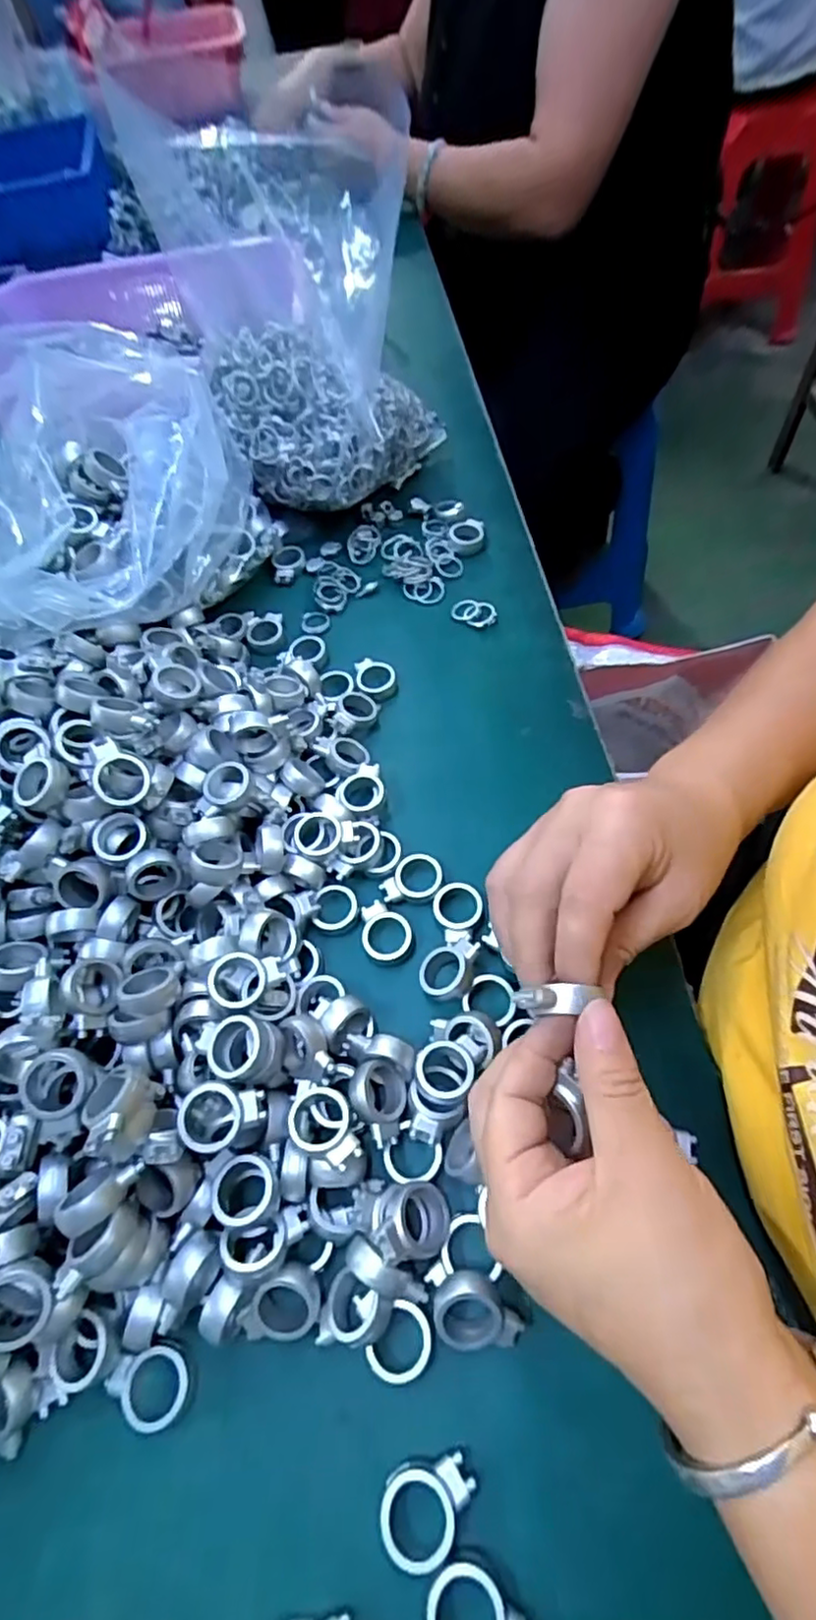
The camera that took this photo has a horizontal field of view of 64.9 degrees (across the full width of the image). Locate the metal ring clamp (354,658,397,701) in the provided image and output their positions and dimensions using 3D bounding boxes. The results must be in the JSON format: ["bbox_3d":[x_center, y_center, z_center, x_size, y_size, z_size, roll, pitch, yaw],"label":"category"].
[{"bbox_3d":[-0.021,-0.086,0.419,0.025,0.009,0.033,-19,60,-6],"label":"metal ring clamp"}]

